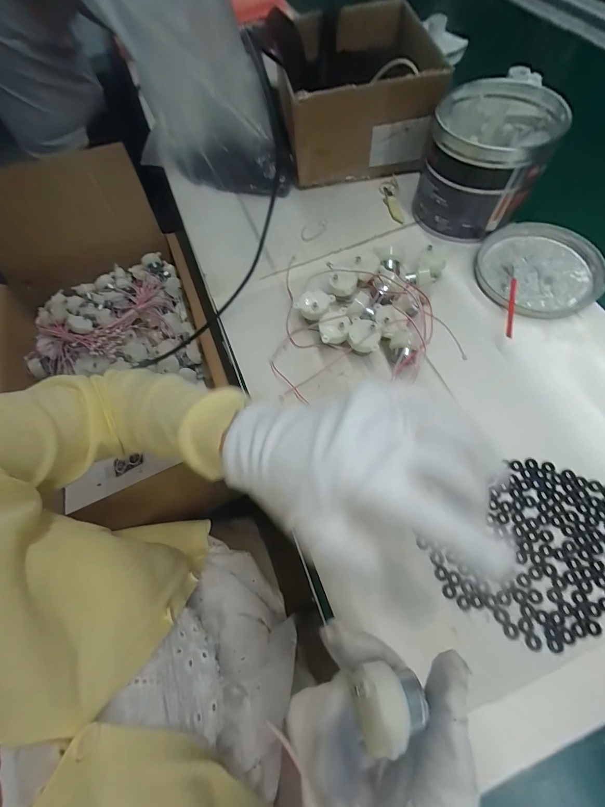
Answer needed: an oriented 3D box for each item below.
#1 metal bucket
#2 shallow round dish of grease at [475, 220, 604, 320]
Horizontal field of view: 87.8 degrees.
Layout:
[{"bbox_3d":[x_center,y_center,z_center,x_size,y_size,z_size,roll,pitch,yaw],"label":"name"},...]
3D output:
[{"bbox_3d":[0.205,-0.276,0.363,0.122,0.103,0.126,19,68,11],"label":"metal bucket"},{"bbox_3d":[0.273,-0.156,0.357,0.135,0.011,0.126,-1,66,3],"label":"shallow round dish of grease"}]

